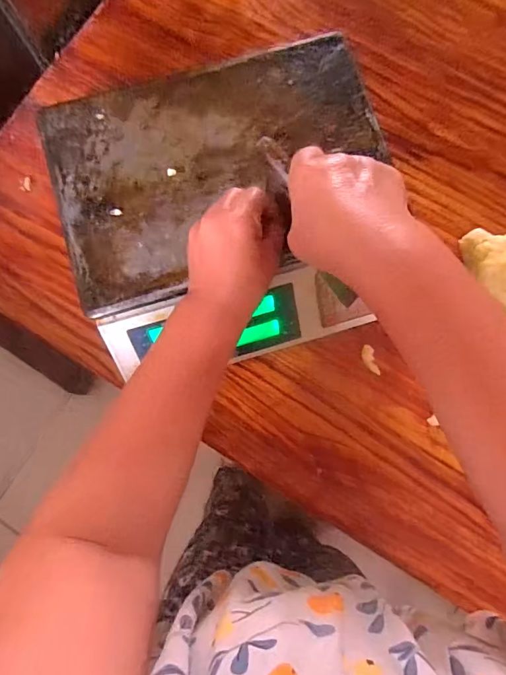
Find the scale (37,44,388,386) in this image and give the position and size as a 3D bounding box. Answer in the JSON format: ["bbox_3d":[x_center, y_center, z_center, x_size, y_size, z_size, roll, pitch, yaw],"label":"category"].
[{"bbox_3d":[-0.025,-0.140,0.486,0.331,0.105,0.288,-15,81,-1],"label":"scale"}]

